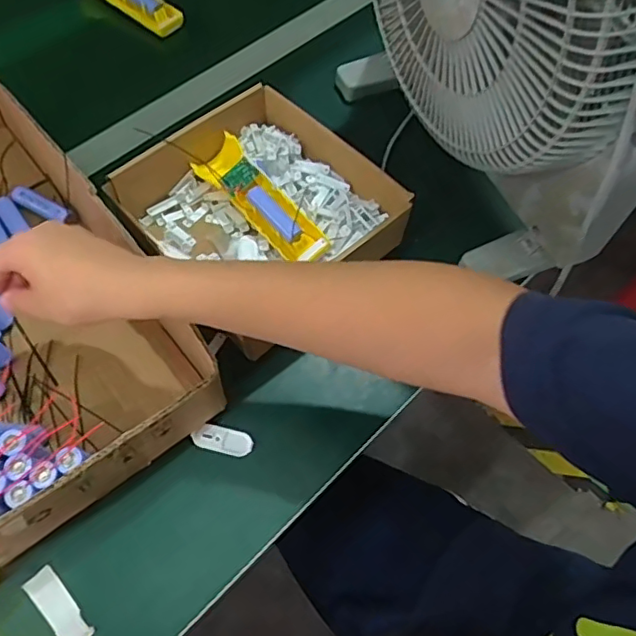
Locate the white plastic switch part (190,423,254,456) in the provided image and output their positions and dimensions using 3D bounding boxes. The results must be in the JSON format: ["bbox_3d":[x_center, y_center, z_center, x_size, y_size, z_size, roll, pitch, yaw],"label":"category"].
[{"bbox_3d":[-0.079,0.102,0.487,0.050,0.010,0.020,14,62,4],"label":"white plastic switch part"}]

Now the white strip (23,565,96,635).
[{"bbox_3d":[-0.185,0.208,0.420,0.062,0.004,0.021,41,66,20],"label":"white strip"}]

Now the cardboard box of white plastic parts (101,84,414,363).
[{"bbox_3d":[-0.065,-0.107,0.557,0.199,0.065,0.239,-39,70,-21],"label":"cardboard box of white plastic parts"}]

